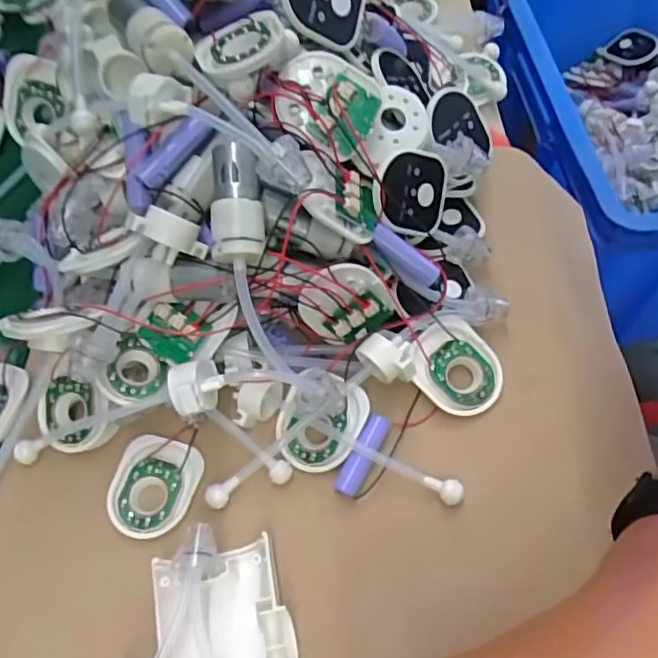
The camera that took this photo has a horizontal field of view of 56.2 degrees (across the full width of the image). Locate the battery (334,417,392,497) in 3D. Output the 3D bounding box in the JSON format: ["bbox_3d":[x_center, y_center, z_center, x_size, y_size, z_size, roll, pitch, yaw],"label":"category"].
[{"bbox_3d":[0.020,0.072,0.353,0.014,0.014,0.049,25,72,11],"label":"battery"}]

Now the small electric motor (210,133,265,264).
[{"bbox_3d":[-0.046,-0.064,0.311,0.025,0.021,0.060,-4,86,2],"label":"small electric motor"}]

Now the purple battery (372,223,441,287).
[{"bbox_3d":[0.044,-0.043,0.362,0.048,0.009,0.013,37,62,-17],"label":"purple battery"}]

